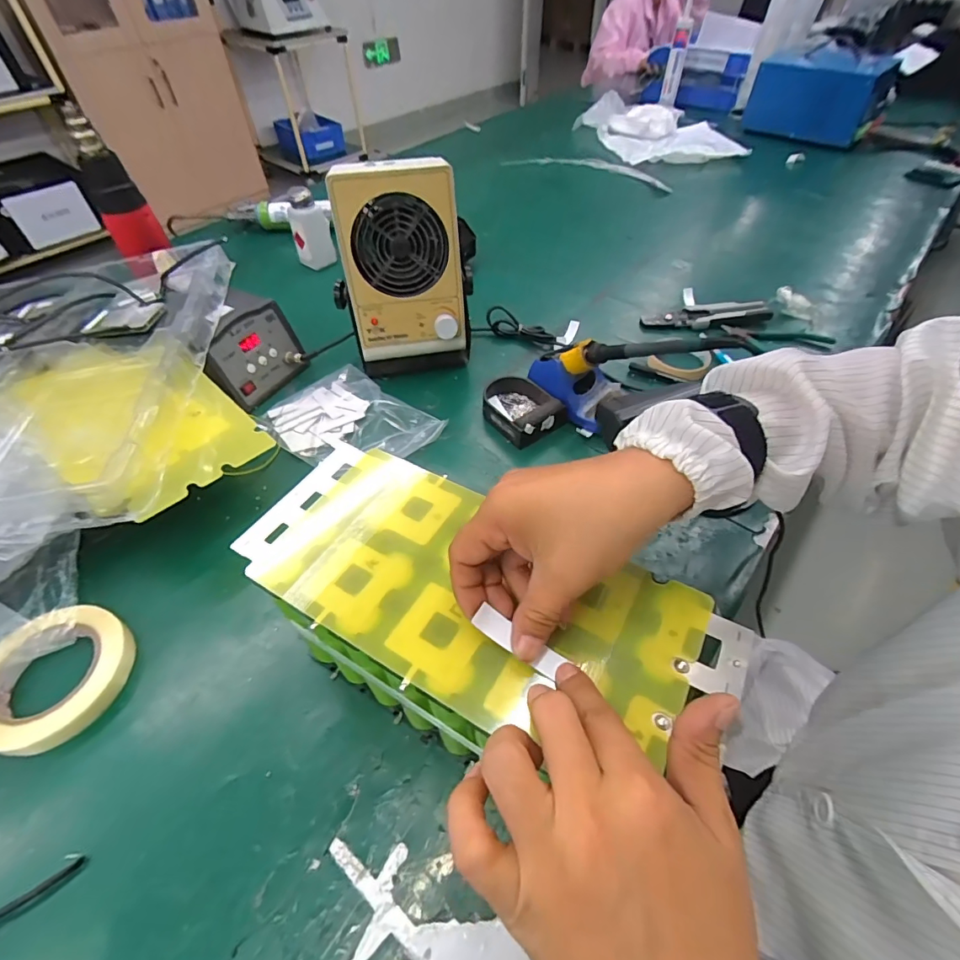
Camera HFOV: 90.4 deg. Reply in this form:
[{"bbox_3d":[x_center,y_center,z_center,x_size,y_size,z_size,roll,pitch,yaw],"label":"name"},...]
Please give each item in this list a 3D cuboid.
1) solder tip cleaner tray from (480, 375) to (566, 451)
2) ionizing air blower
[{"bbox_3d":[0.050,-0.094,0.622,0.081,0.035,0.109,-31,56,-22],"label":"solder tip cleaner tray"},{"bbox_3d":[-0.096,-0.264,0.622,0.158,0.245,0.101,-7,50,-4],"label":"ionizing air blower"}]

